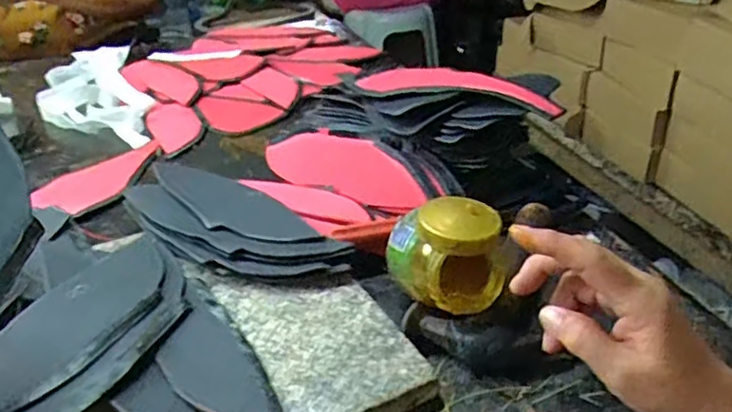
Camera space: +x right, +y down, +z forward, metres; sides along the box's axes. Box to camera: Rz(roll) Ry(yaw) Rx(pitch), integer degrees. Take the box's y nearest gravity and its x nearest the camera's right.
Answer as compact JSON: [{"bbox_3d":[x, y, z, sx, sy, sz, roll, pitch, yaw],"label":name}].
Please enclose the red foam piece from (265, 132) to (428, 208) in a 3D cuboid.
[{"bbox_3d":[-0.029,-0.041,0.609,0.215,0.056,0.011,16,-4,40],"label":"red foam piece"}]

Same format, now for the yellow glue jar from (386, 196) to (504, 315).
[{"bbox_3d":[0.052,0.035,0.423,0.069,0.069,0.067,-1,32,3],"label":"yellow glue jar"}]

